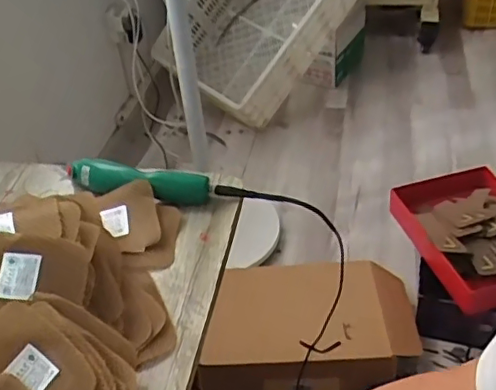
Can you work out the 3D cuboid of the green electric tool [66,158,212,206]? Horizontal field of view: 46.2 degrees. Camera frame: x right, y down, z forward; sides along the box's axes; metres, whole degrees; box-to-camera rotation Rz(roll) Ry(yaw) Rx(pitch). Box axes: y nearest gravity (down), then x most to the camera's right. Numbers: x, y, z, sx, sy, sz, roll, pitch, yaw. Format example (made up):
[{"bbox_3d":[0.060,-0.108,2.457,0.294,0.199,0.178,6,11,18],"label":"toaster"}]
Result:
[{"bbox_3d":[-0.154,-0.017,0.775,0.208,0.052,0.044,4,40,13],"label":"green electric tool"}]

